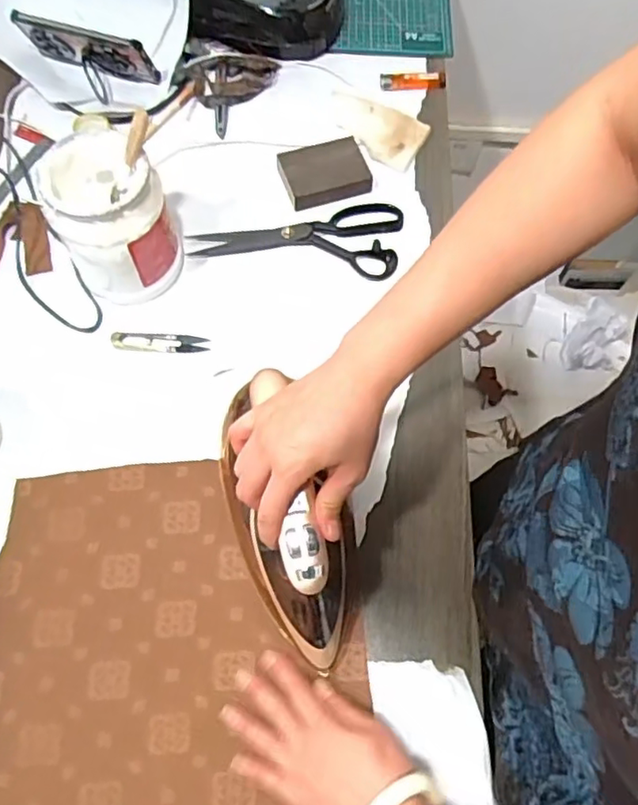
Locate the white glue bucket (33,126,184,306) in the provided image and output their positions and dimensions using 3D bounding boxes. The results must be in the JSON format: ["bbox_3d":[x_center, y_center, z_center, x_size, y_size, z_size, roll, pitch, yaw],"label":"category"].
[{"bbox_3d":[-0.215,-0.190,0.657,0.108,0.154,0.112,1,67,-2],"label":"white glue bucket"}]

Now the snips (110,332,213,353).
[{"bbox_3d":[-0.176,-0.066,0.682,0.104,0.018,0.022,5,67,0],"label":"snips"}]

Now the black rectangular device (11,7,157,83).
[{"bbox_3d":[-0.303,-0.461,0.794,0.174,0.081,0.012,14,82,-1],"label":"black rectangular device"}]

